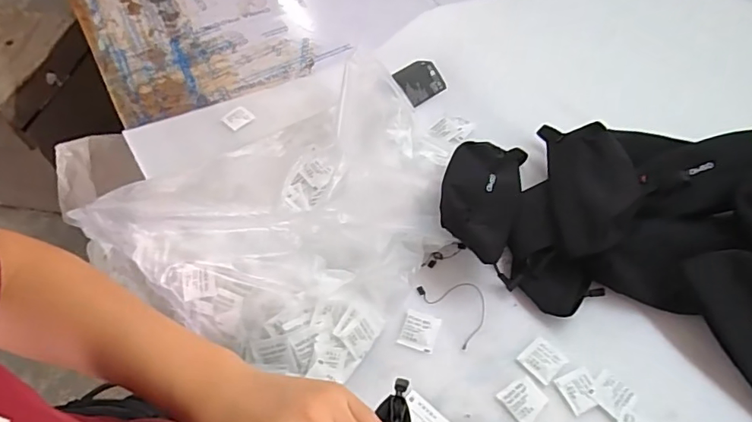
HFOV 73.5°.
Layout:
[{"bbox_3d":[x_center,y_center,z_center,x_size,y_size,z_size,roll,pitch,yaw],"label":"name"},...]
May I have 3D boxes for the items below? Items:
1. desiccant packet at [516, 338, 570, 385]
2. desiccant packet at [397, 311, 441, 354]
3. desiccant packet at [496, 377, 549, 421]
[{"bbox_3d":[0.181,0.162,0.549,0.039,0.004,0.040,-35,60,-24],"label":"desiccant packet"},{"bbox_3d":[0.049,0.136,0.568,0.039,0.005,0.044,16,54,12],"label":"desiccant packet"},{"bbox_3d":[0.154,0.196,0.522,0.042,0.005,0.040,-30,58,-22],"label":"desiccant packet"}]

